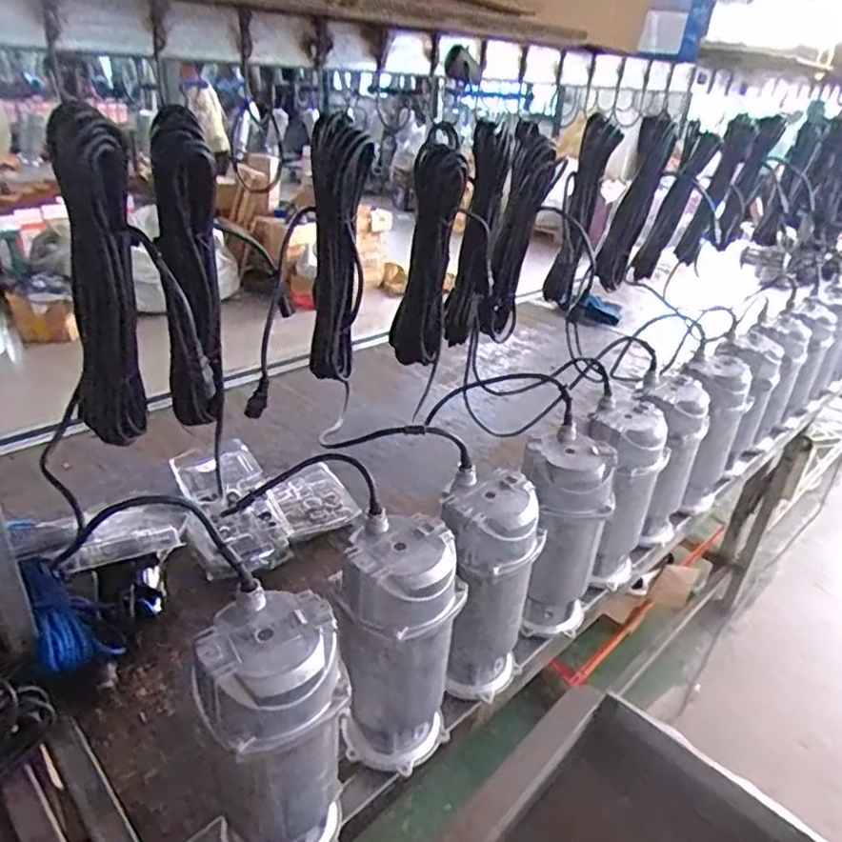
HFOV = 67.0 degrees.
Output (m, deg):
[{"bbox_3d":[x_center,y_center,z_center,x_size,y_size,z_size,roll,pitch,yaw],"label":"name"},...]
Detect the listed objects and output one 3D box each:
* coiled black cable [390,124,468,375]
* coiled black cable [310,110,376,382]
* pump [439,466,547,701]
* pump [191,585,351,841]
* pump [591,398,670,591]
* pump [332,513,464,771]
[{"bbox_3d":[0.008,-0.253,1.003,0.099,0.352,0.052,10,30,8],"label":"coiled black cable"},{"bbox_3d":[-0.107,-0.209,0.837,0.074,0.332,0.045,-3,31,-13],"label":"coiled black cable"},{"bbox_3d":[0.078,0.225,0.823,0.125,0.289,0.125,10,30,9],"label":"pump"},{"bbox_3d":[-0.139,0.318,0.627,0.126,0.292,0.113,-3,31,-12],"label":"pump"},{"bbox_3d":[0.320,0.129,1.041,0.121,0.292,0.121,-9,33,-23],"label":"pump"},{"bbox_3d":[-0.028,0.265,0.740,0.136,0.294,0.126,5,30,1],"label":"pump"}]

